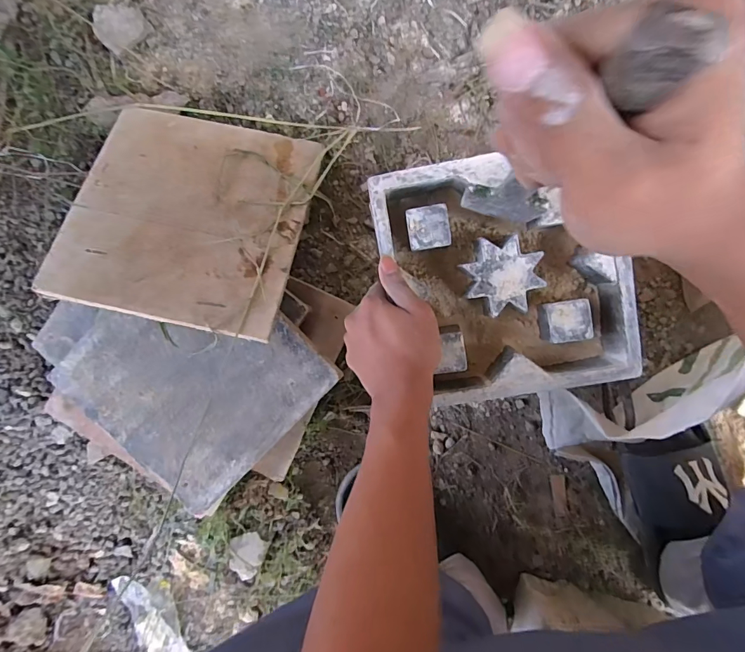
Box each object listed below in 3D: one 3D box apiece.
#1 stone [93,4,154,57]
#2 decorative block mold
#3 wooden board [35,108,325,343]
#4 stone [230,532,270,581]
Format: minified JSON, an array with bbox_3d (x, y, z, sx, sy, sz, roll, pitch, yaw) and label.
[{"bbox_3d":[-0.298,-0.355,0.498,0.056,0.017,0.053,0,96,4],"label":"stone"},{"bbox_3d":[0.129,-0.049,0.423,0.220,0.063,0.225,-11,97,5],"label":"decorative block mold"},{"bbox_3d":[-0.199,-0.124,0.465,0.238,0.008,0.245,11,71,-2],"label":"wooden board"},{"bbox_3d":[-0.168,0.303,0.558,0.046,0.014,0.066,25,97,2],"label":"stone"}]

